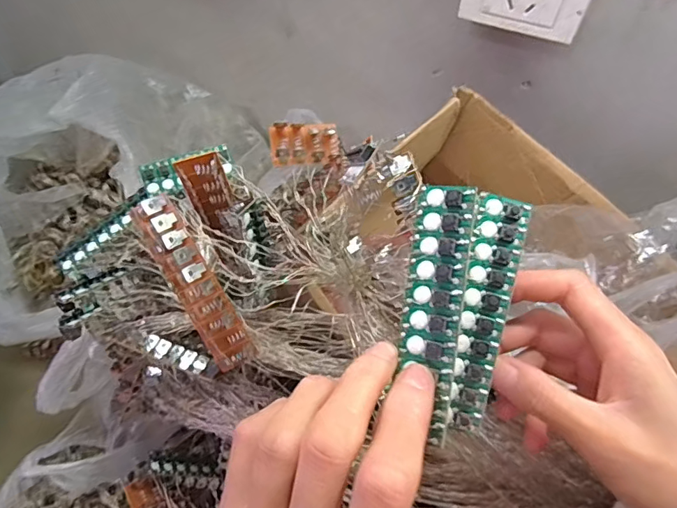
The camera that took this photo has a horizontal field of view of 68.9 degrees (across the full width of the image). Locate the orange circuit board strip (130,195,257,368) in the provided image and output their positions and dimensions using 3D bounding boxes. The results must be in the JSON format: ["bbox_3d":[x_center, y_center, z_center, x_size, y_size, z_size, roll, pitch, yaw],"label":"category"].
[{"bbox_3d":[-0.071,0.014,0.246,0.021,0.011,0.092,-31,95,-22],"label":"orange circuit board strip"}]

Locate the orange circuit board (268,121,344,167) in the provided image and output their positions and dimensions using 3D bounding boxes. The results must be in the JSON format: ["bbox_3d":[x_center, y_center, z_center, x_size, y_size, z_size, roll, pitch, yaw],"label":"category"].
[{"bbox_3d":[-0.018,-0.062,0.274,0.038,0.009,0.023,-4,69,1],"label":"orange circuit board"}]

